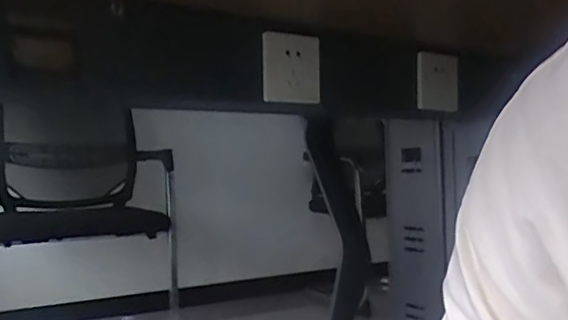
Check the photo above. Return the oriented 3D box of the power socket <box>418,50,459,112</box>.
[{"bbox_3d":[0.250,-0.126,0.904,0.091,0.091,0.008,-4,5,-30],"label":"power socket"}]

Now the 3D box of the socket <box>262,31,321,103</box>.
[{"bbox_3d":[0.010,-0.124,0.750,0.090,0.094,0.014,1,-3,-33],"label":"socket"}]

